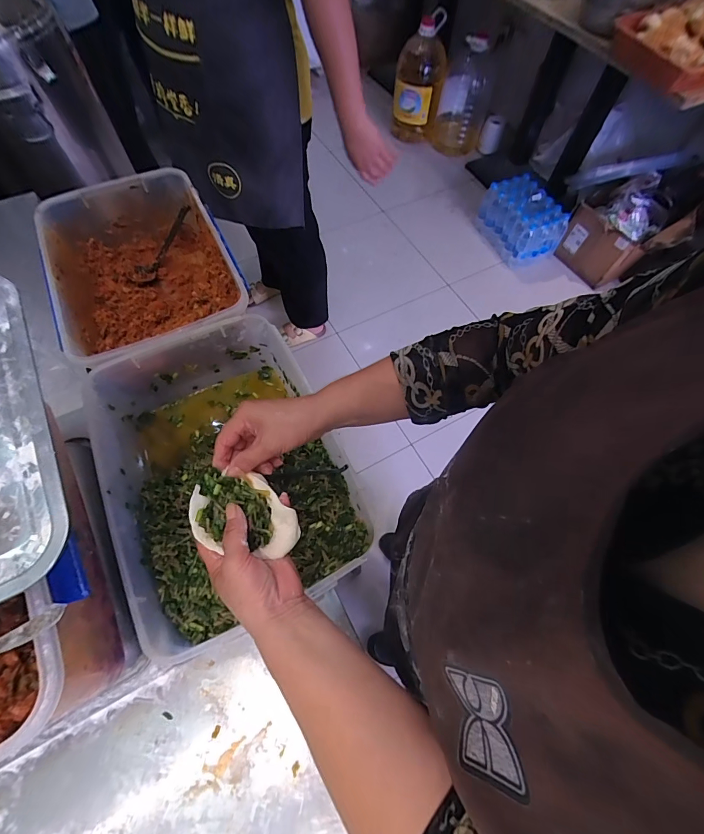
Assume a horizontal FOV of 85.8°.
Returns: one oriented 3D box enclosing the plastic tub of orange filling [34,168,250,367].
[{"bbox_3d":[-0.405,-0.282,0.757,0.309,0.160,0.416,-25,68,-13],"label":"plastic tub of orange filling"}]

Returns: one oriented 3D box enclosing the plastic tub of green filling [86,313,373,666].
[{"bbox_3d":[-0.186,0.076,0.577,0.283,0.153,0.423,-23,68,-12],"label":"plastic tub of green filling"}]

